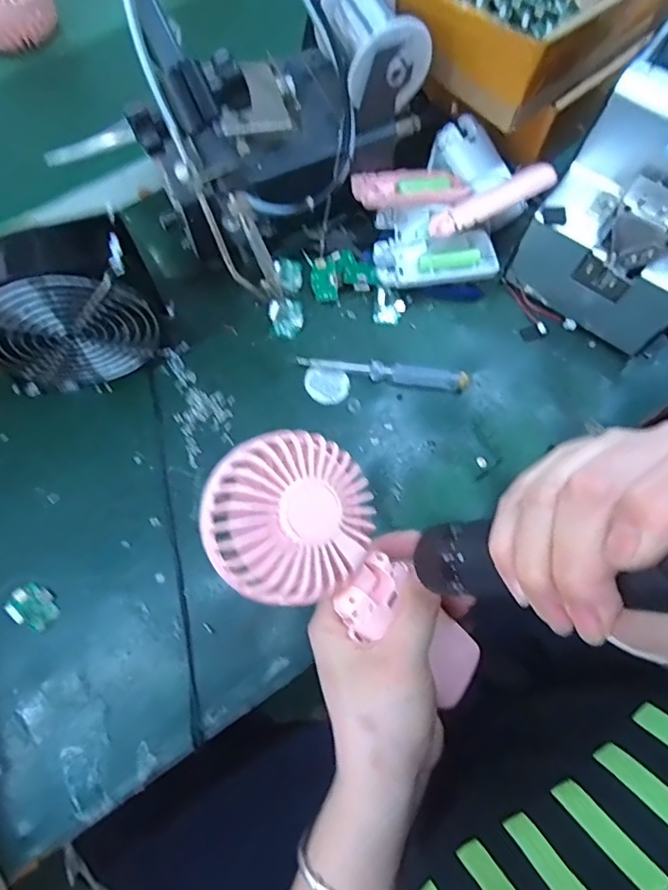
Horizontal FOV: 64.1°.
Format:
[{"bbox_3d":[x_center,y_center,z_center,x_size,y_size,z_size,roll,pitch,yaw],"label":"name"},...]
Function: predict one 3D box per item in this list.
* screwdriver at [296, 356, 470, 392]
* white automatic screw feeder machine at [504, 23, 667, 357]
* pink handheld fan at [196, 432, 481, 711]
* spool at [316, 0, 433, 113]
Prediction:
[{"bbox_3d":[0.039,-0.059,0.423,0.133,0.010,0.018,10,71,4],"label":"screwdriver"},{"bbox_3d":[0.242,-0.187,0.394,0.124,0.153,0.171,38,75,12],"label":"white automatic screw feeder machine"},{"bbox_3d":[0.013,0.070,0.289,0.184,0.032,0.083,44,74,-18],"label":"pink handheld fan"},{"bbox_3d":[0.024,-0.293,0.393,0.067,0.063,0.082,-26,73,-9],"label":"spool"}]

